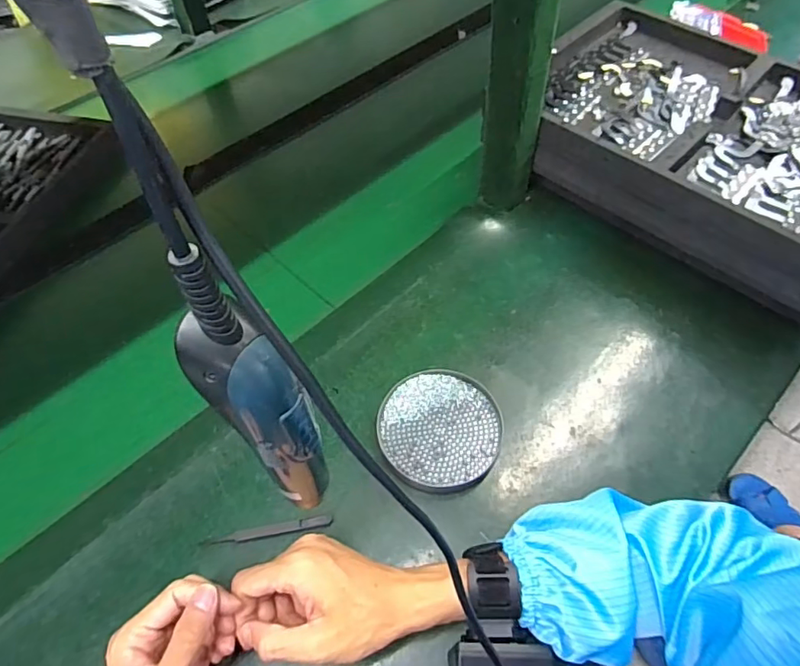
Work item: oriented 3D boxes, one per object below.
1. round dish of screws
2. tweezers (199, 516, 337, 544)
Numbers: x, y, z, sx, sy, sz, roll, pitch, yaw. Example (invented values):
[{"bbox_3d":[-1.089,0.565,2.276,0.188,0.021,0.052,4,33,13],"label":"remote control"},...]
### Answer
[{"bbox_3d":[0.036,0.085,0.487,0.109,0.013,0.113,-2,53,3],"label":"round dish of screws"},{"bbox_3d":[-0.111,0.166,0.447,0.107,0.006,0.010,-8,53,-2],"label":"tweezers"}]

